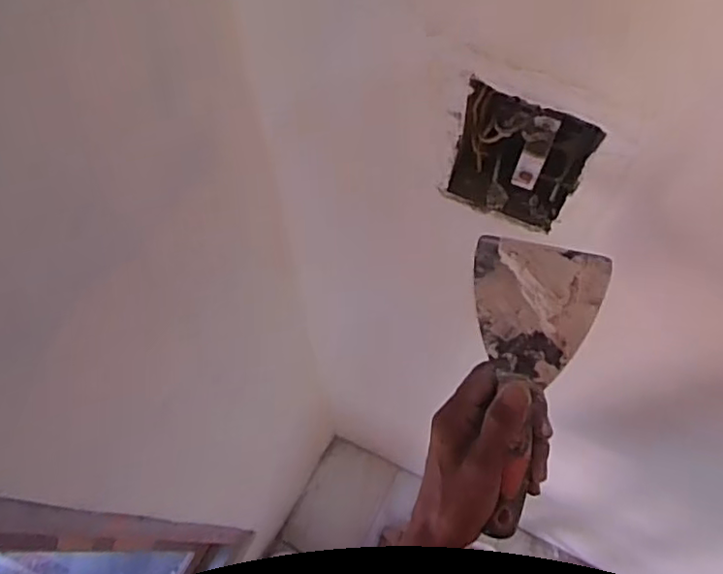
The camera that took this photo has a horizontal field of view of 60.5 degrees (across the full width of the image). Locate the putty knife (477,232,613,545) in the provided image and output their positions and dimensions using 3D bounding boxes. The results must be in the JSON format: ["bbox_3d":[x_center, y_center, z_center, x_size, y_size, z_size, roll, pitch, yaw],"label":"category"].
[{"bbox_3d":[0.111,0.070,0.415,0.091,0.030,0.197,9,94,-4],"label":"putty knife"}]

